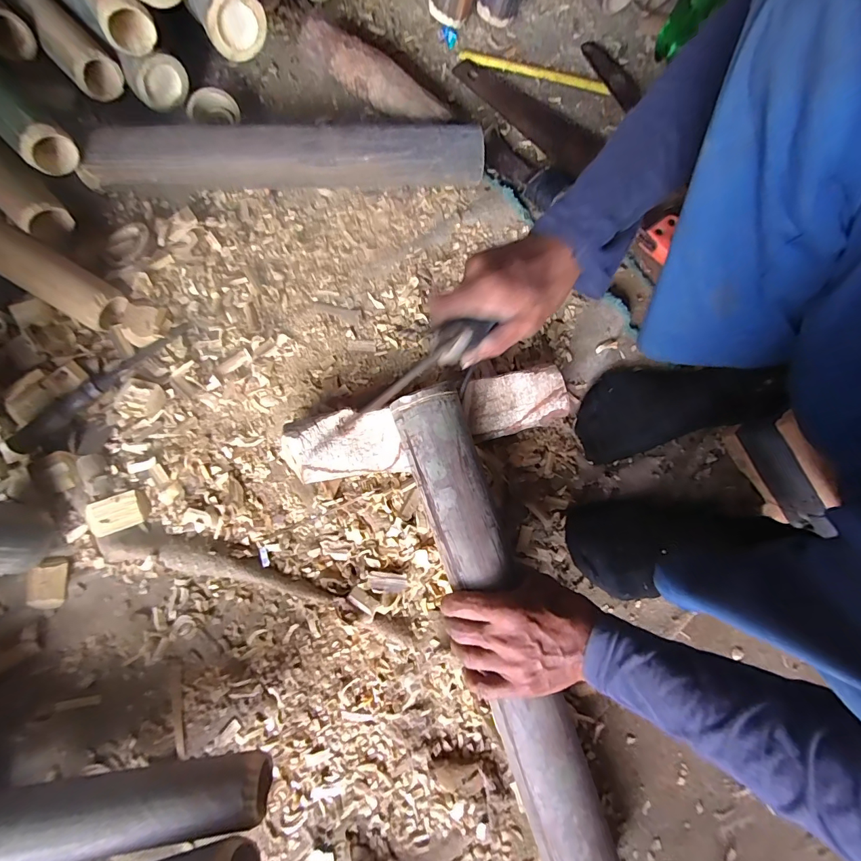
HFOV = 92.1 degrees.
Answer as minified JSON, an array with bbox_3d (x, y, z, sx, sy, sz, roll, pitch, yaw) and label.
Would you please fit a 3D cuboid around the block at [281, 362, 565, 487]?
[{"bbox_3d":[0.000,-0.002,0.495,0.329,0.059,0.079,-14,77,-5],"label":"block"}]

